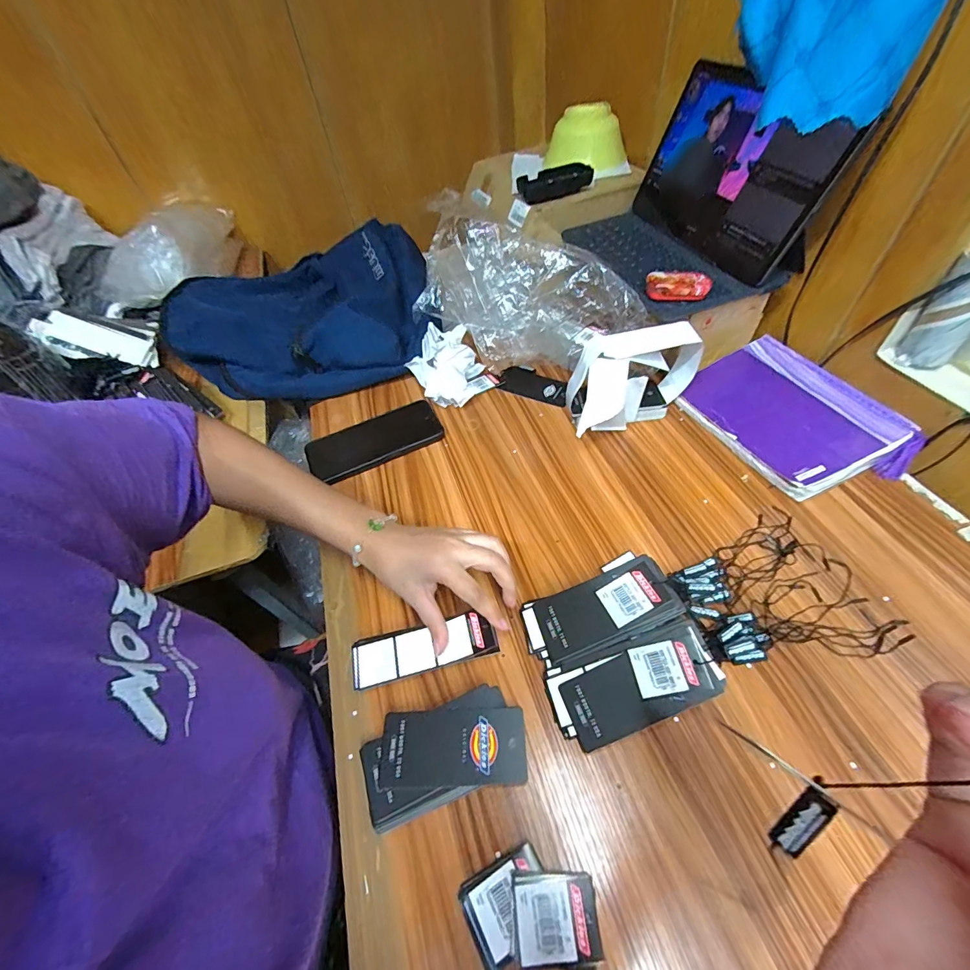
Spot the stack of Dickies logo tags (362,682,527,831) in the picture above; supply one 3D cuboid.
[{"bbox_3d":[-0.030,0.202,0.317,0.120,0.016,0.067,-14,51,-5],"label":"stack of Dickies logo tags"}]

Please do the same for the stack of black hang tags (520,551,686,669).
[{"bbox_3d":[0.093,0.106,0.352,0.126,0.015,0.060,-27,50,12],"label":"stack of black hang tags"}]

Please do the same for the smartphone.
[{"bbox_3d":[-0.142,-0.059,0.537,0.166,0.012,0.082,-24,53,-13],"label":"smartphone"}]

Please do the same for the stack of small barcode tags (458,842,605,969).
[{"bbox_3d":[0.028,0.265,0.261,0.082,0.015,0.054,-5,51,3],"label":"stack of small barcode tags"}]

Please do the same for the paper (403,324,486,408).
[{"bbox_3d":[-0.051,-0.166,0.588,0.108,0.053,0.134,-12,51,-3],"label":"paper"}]

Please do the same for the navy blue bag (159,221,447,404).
[{"bbox_3d":[-0.297,-0.274,0.665,0.448,0.104,0.302,-3,51,4],"label":"navy blue bag"}]

